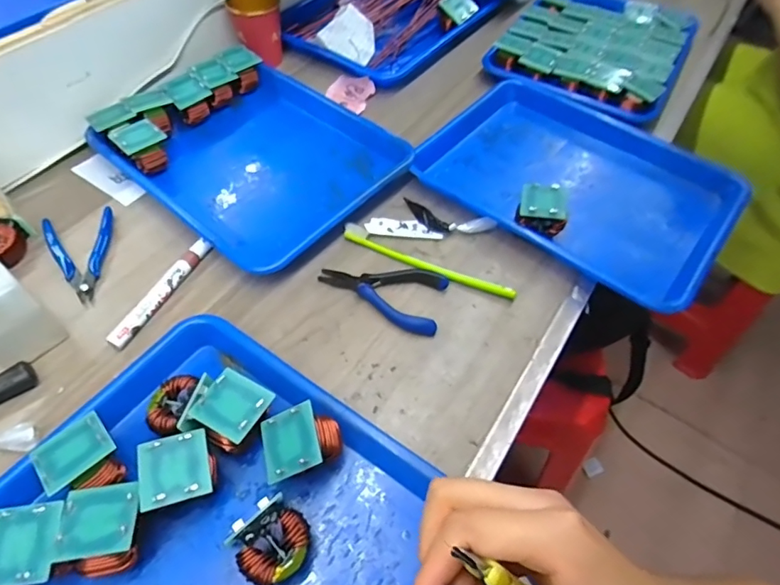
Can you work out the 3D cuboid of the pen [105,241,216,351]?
[{"bbox_3d":[-0.216,0.000,0.470,0.014,0.017,0.131,22,56,13],"label":"pen"}]

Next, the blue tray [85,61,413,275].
[{"bbox_3d":[-0.149,-0.164,0.592,0.296,0.034,0.268,37,61,22],"label":"blue tray"}]

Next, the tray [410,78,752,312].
[{"bbox_3d":[0.217,-0.138,0.571,0.337,0.041,0.269,37,61,22],"label":"tray"}]

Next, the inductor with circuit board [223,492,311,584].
[{"bbox_3d":[-0.079,0.171,0.334,0.045,0.043,0.047,40,62,23],"label":"inductor with circuit board"}]

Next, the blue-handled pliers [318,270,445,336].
[{"bbox_3d":[-0.009,-0.002,0.477,0.121,0.013,0.065,14,55,7],"label":"blue-handled pliers"}]

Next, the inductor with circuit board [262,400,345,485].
[{"bbox_3d":[-0.065,0.114,0.367,0.052,0.038,0.050,-28,58,12],"label":"inductor with circuit board"}]

